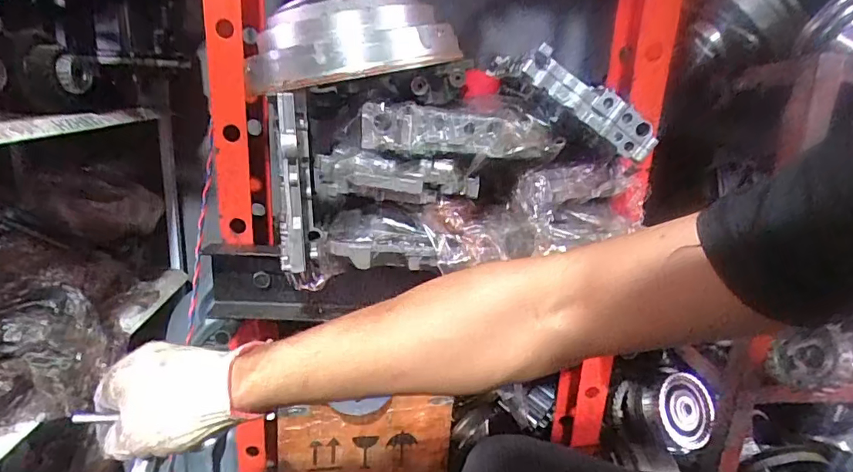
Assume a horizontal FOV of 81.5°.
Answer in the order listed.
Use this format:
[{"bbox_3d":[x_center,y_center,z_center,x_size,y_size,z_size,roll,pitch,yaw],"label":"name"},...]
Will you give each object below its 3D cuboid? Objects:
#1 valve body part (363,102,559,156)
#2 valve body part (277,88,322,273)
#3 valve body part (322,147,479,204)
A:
[{"bbox_3d":[0.039,-0.122,0.575,0.222,0.051,0.030,2,16,-1],"label":"valve body part"},{"bbox_3d":[-0.150,-0.065,0.578,0.042,0.195,0.089,-1,17,-14],"label":"valve body part"},{"bbox_3d":[-0.034,-0.070,0.576,0.182,0.045,0.078,0,16,-10],"label":"valve body part"}]

